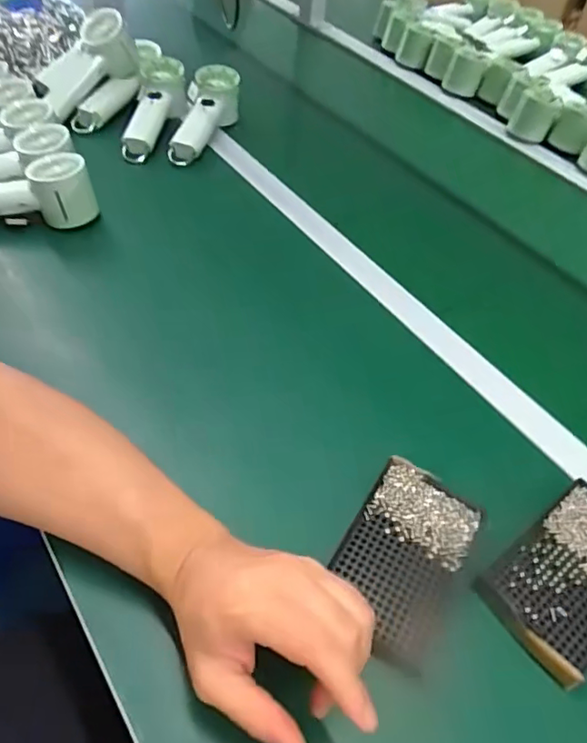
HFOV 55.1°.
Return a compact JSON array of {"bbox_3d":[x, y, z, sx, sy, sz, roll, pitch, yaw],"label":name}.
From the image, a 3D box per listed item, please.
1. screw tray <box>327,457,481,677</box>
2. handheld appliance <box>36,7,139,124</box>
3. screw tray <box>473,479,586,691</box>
[{"bbox_3d":[0.081,0.138,0.421,0.084,0.020,0.137,25,51,15],"label":"screw tray"},{"bbox_3d":[-0.287,-0.441,0.799,0.178,0.086,0.057,-11,37,37],"label":"handheld appliance"},{"bbox_3d":[0.210,0.153,0.423,0.142,0.017,0.083,-30,58,-28],"label":"screw tray"}]

